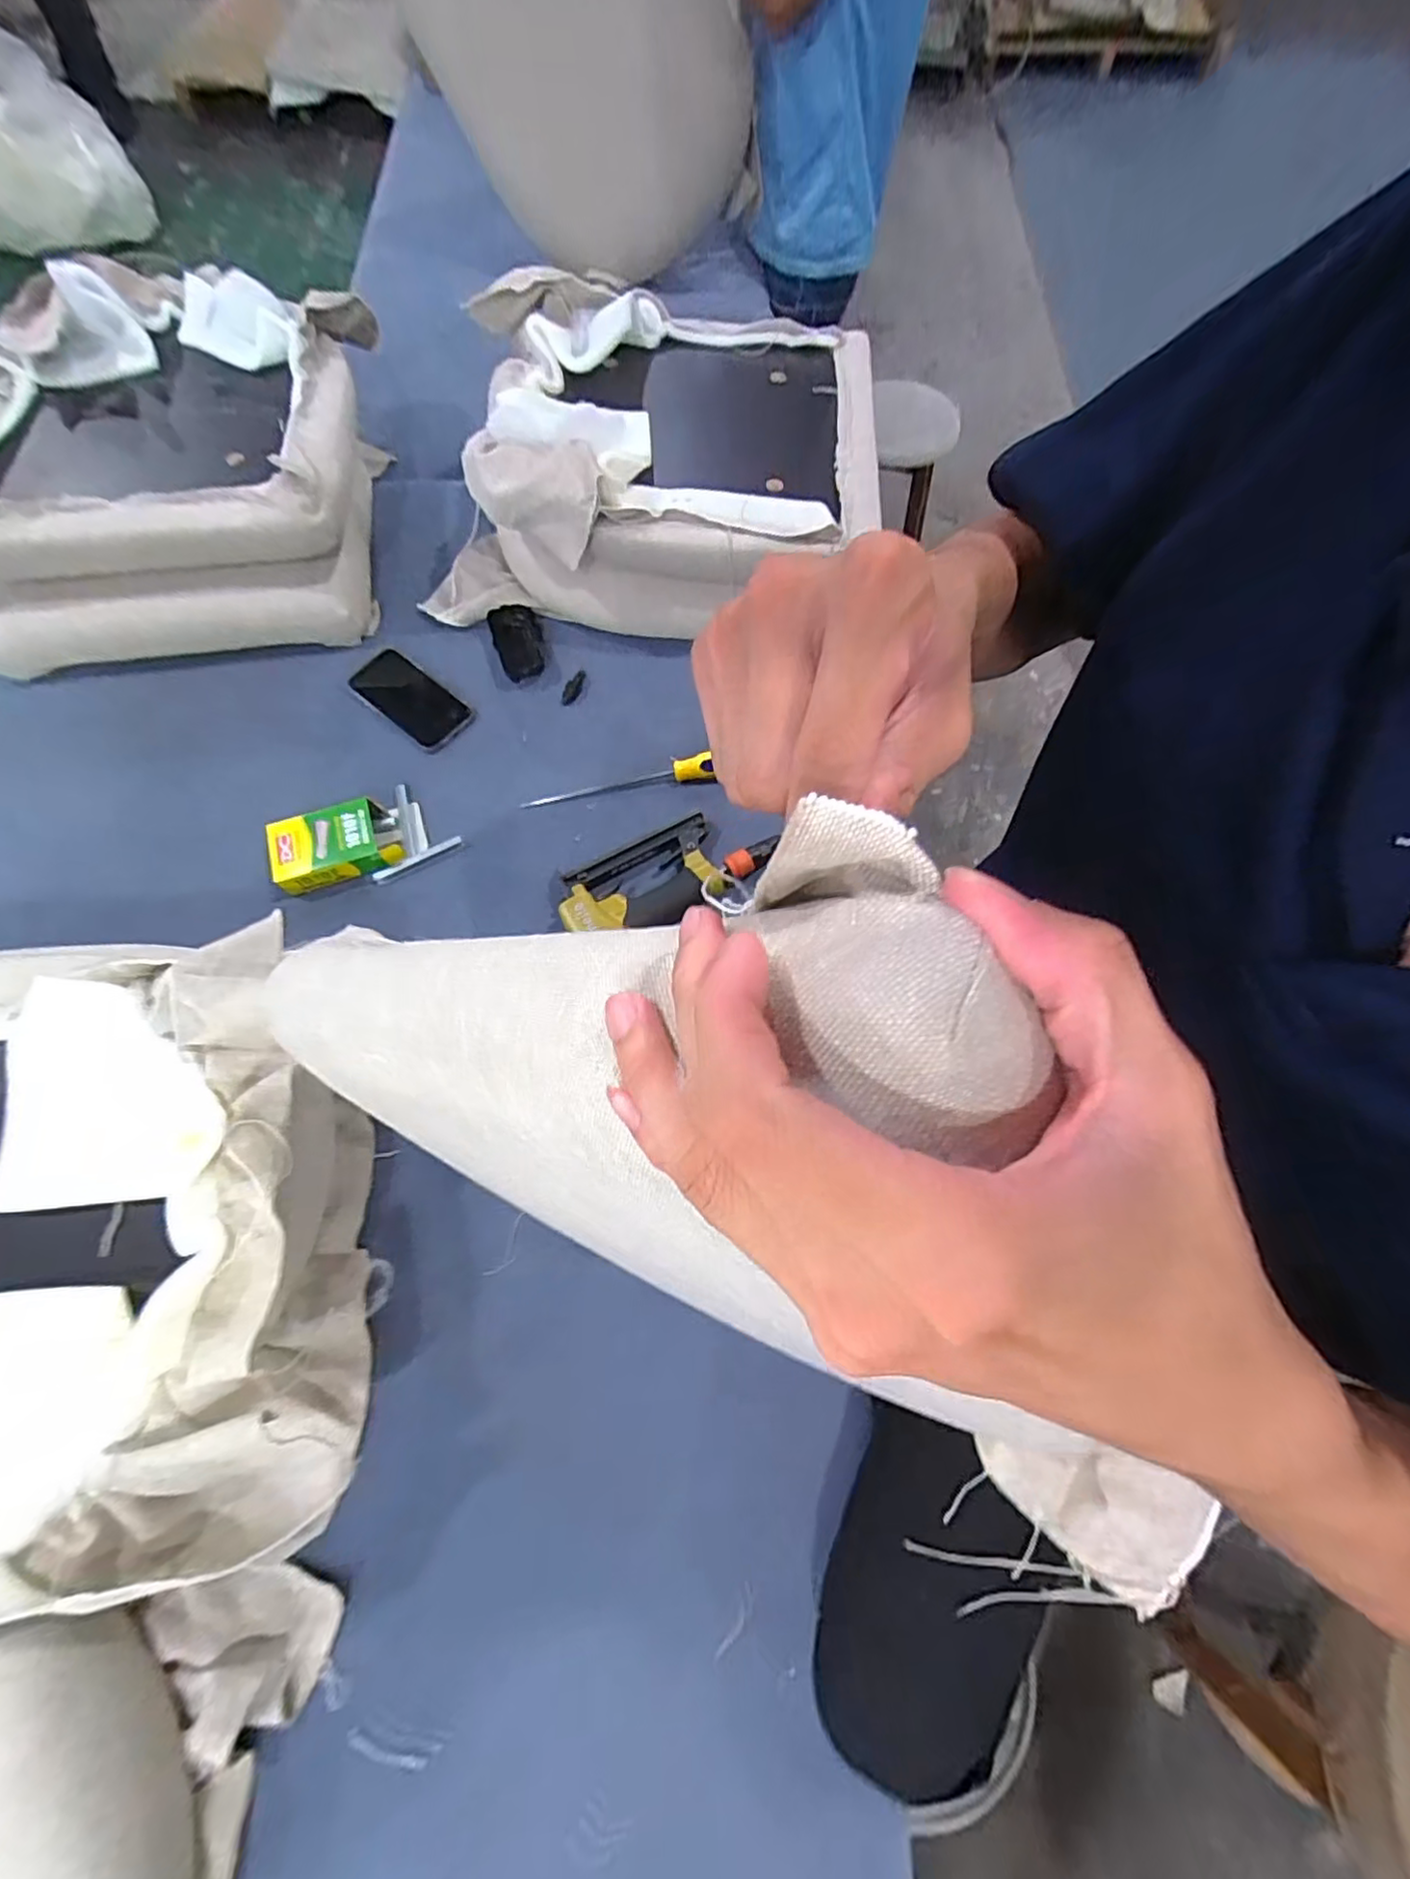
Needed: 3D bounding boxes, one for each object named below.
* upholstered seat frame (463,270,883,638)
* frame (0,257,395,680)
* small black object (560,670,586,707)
[{"bbox_3d":[-0.034,-0.602,0.839,0.480,0.194,0.412,0,69,0],"label":"upholstered seat frame"},{"bbox_3d":[-0.686,-0.620,0.856,0.473,0.174,0.484,-7,69,-3],"label":"frame"},{"bbox_3d":[-0.165,-0.317,0.830,0.021,0.005,0.051,26,85,9],"label":"small black object"}]

